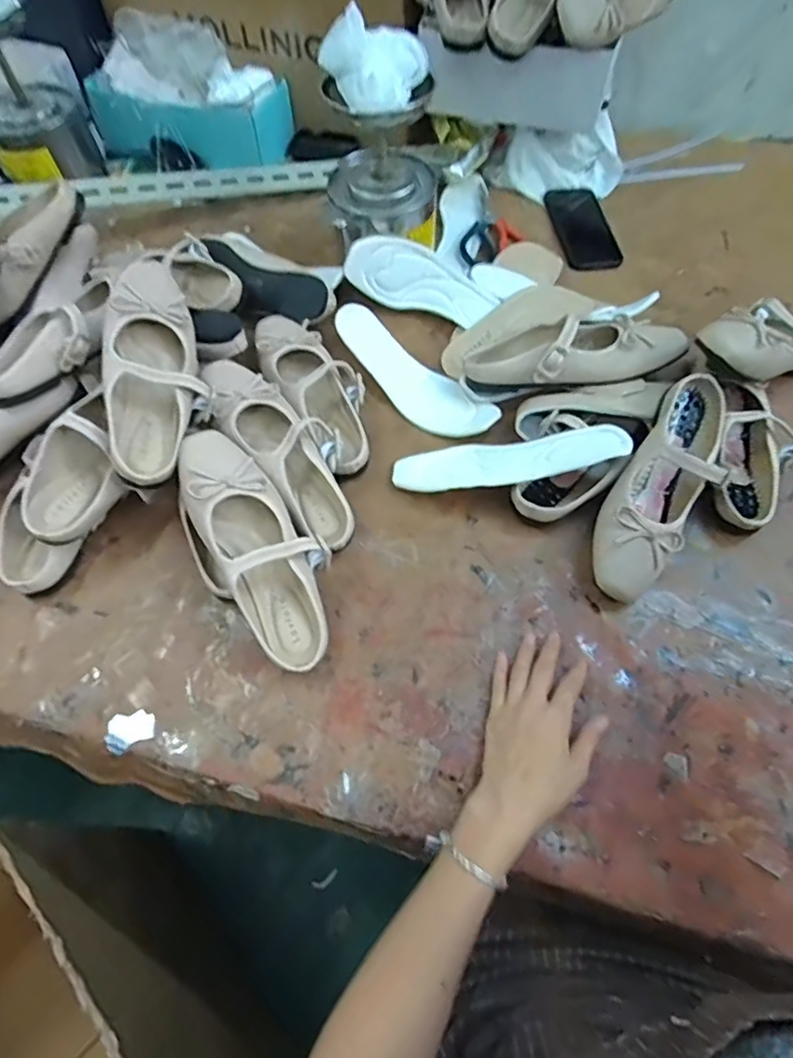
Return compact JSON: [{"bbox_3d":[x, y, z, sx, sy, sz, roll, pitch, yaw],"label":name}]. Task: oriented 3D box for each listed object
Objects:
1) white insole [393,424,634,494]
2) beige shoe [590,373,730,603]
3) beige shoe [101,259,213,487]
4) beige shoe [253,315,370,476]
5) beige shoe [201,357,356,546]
[{"bbox_3d":[0.115,-0.071,0.597,0.237,0.009,0.055,-7,60,15],"label":"white insole"},{"bbox_3d":[0.265,-0.039,0.569,0.084,0.079,0.238,31,66,17],"label":"beige shoe"},{"bbox_3d":[-0.240,-0.161,0.577,0.093,0.067,0.246,-4,76,-1],"label":"beige shoe"},{"bbox_3d":[-0.094,-0.163,0.672,0.086,0.057,0.246,-30,65,-14],"label":"beige shoe"},{"bbox_3d":[-0.118,-0.085,0.603,0.090,0.058,0.238,-35,83,-17],"label":"beige shoe"}]

